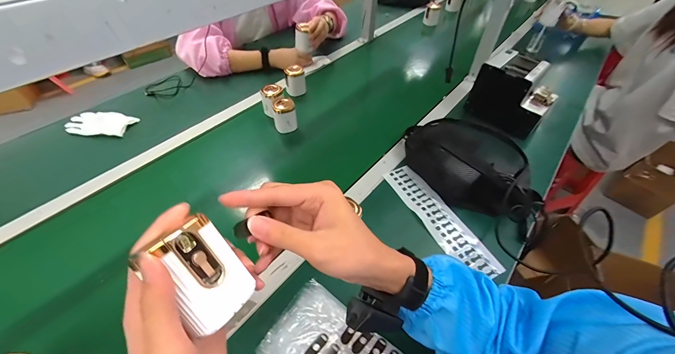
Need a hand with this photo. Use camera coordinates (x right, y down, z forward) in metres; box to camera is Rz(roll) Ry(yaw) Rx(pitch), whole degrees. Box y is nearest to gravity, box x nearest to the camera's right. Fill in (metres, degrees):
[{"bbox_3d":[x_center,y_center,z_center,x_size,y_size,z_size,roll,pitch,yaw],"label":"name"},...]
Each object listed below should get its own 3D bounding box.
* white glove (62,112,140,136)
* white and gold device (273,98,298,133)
[{"bbox_3d":[-0.627,-0.142,0.766,0.168,0.026,0.084,9,49,5],"label":"white glove"},{"bbox_3d":[-0.139,-0.170,0.758,0.057,0.070,0.059,-6,49,-8],"label":"white and gold device"}]

